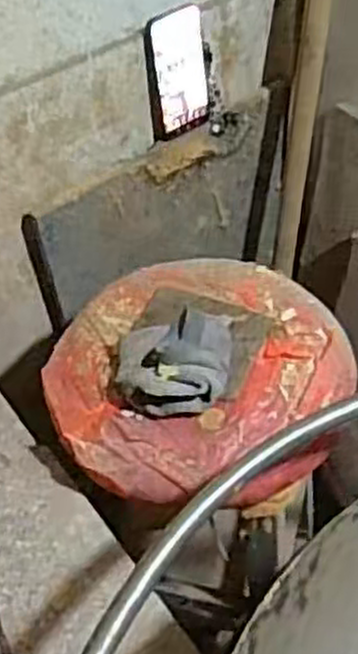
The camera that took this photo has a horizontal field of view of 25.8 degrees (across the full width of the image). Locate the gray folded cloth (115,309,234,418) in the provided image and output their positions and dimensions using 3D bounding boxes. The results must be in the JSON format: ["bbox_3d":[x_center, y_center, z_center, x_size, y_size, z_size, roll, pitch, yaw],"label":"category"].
[{"bbox_3d":[-0.005,0.036,0.798,0.117,0.046,0.109,1,48,3],"label":"gray folded cloth"}]

